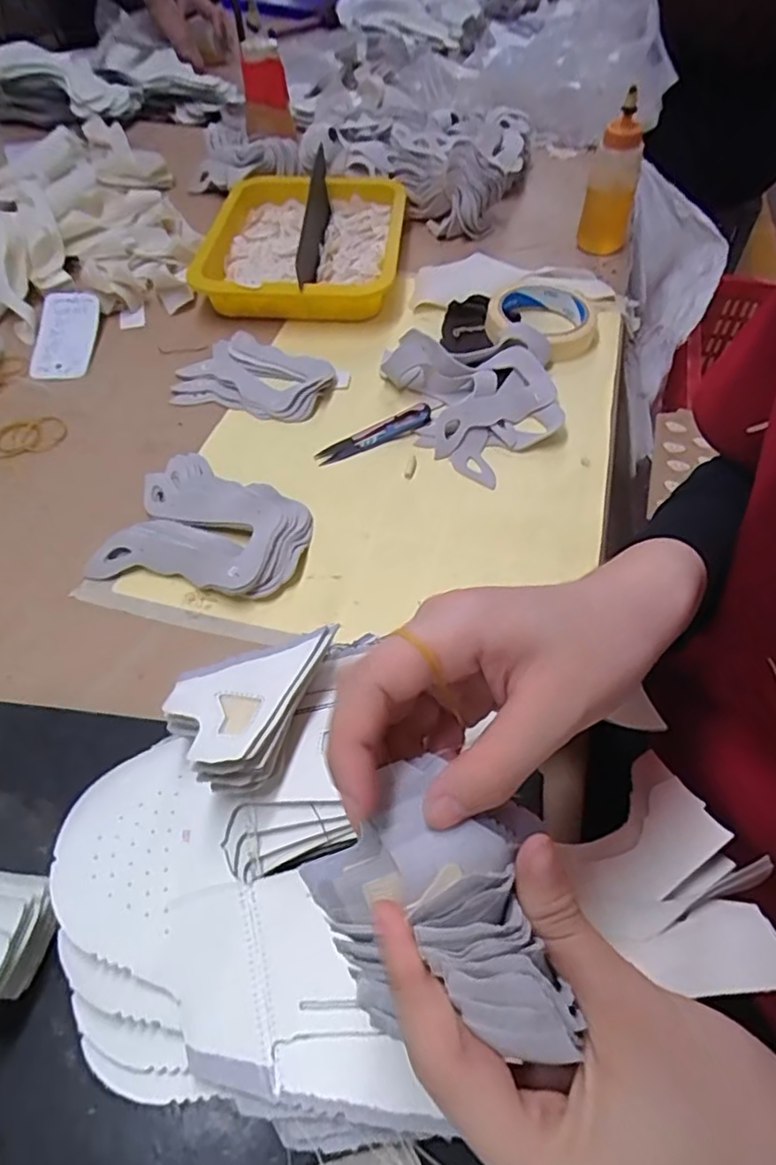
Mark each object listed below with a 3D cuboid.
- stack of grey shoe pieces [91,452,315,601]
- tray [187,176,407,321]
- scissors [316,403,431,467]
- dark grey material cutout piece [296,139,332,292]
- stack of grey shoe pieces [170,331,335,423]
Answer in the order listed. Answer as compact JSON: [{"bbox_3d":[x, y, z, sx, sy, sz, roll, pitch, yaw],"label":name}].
[{"bbox_3d":[-0.125,-0.044,0.437,0.136,0.018,0.110,11,52,8],"label":"stack of grey shoe pieces"},{"bbox_3d":[-0.090,-0.375,0.679,0.212,0.050,0.287,1,51,0],"label":"tray"},{"bbox_3d":[-0.011,-0.123,0.499,0.101,0.015,0.021,-24,55,-18],"label":"scissors"},{"bbox_3d":[-0.077,-0.388,0.664,0.009,0.052,0.271,-5,56,11],"label":"dark grey material cutout piece"},{"bbox_3d":[-0.118,-0.186,0.552,0.135,0.018,0.098,16,53,13],"label":"stack of grey shoe pieces"}]

